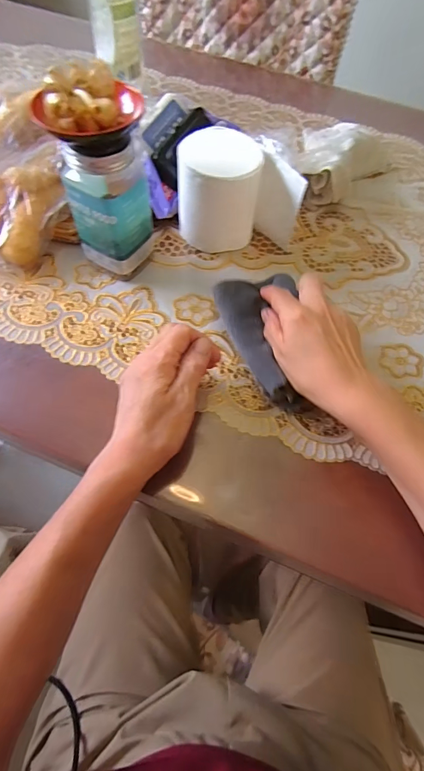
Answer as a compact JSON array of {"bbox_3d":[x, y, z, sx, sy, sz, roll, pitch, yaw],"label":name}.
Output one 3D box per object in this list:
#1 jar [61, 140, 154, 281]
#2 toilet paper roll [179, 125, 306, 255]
[{"bbox_3d":[-0.107,-0.184,0.412,0.062,0.137,0.058,28,64,11],"label":"jar"},{"bbox_3d":[0.030,-0.230,0.464,0.140,0.103,0.093,3,62,-2],"label":"toilet paper roll"}]

